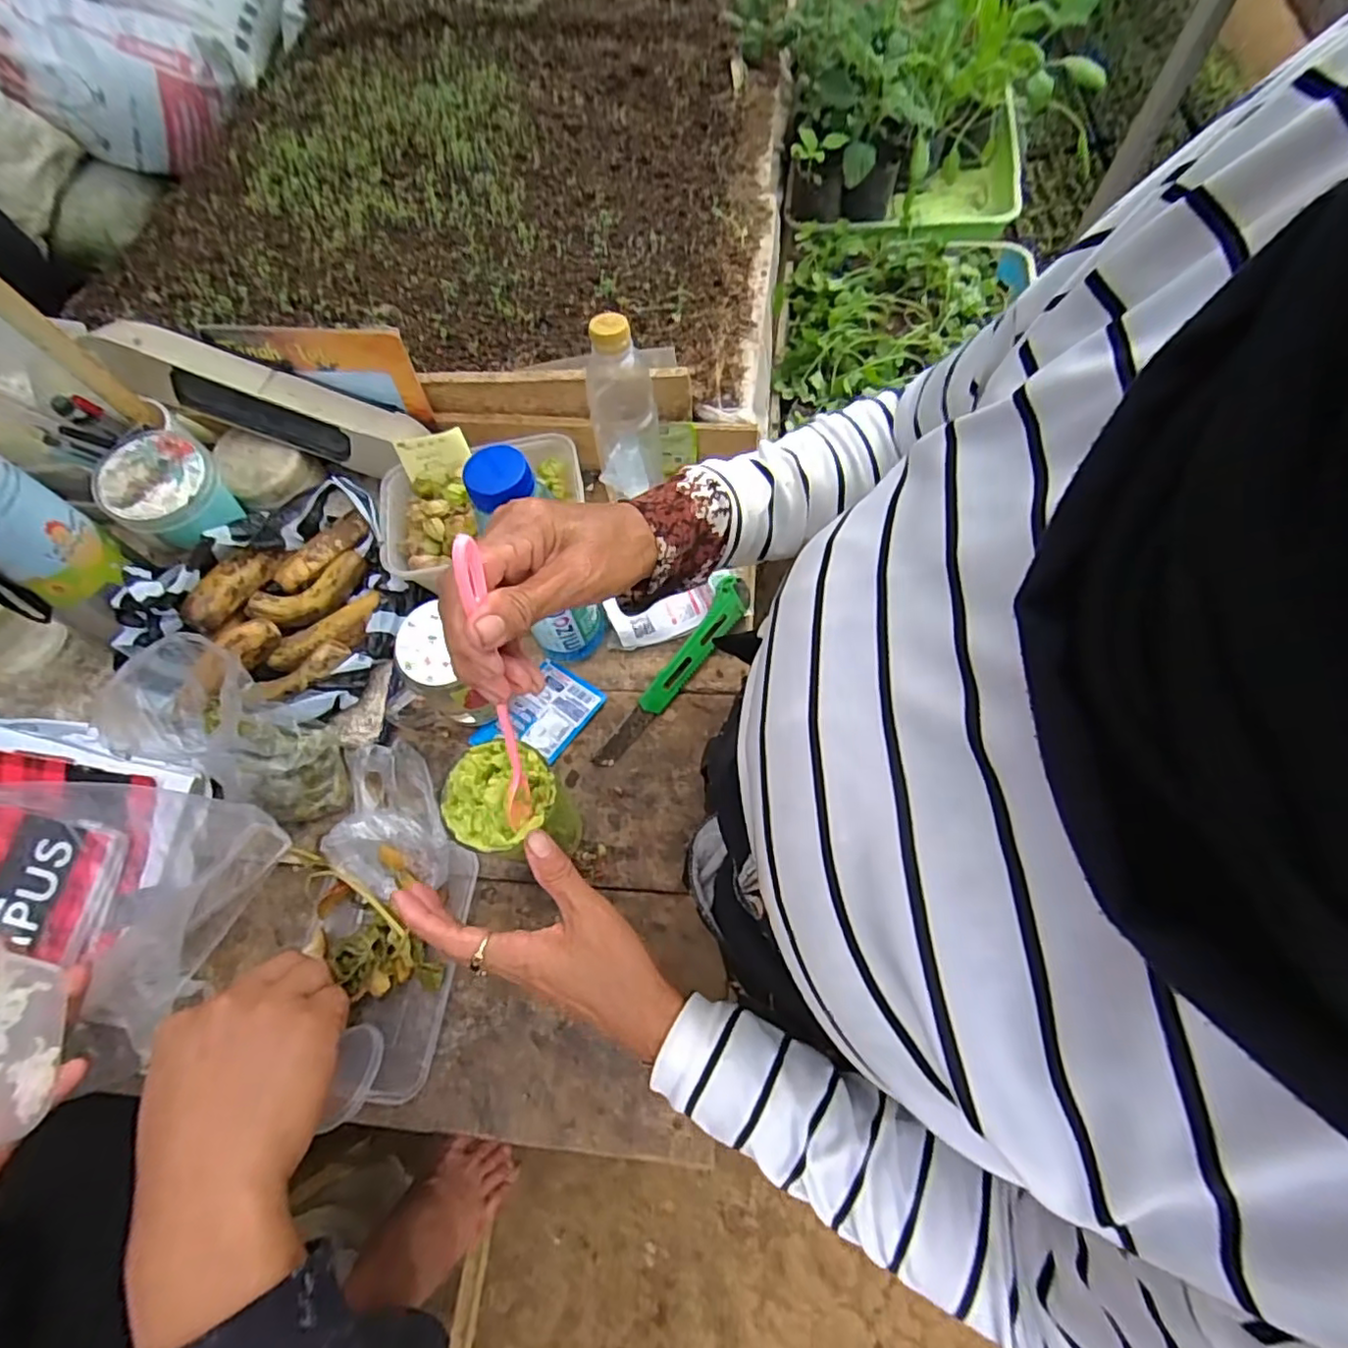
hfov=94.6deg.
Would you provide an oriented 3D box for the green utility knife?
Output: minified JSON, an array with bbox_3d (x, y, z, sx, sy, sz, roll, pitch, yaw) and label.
[{"bbox_3d":[0.002,-0.004,0.522,0.027,0.023,0.195,34,72,15],"label":"green utility knife"}]

